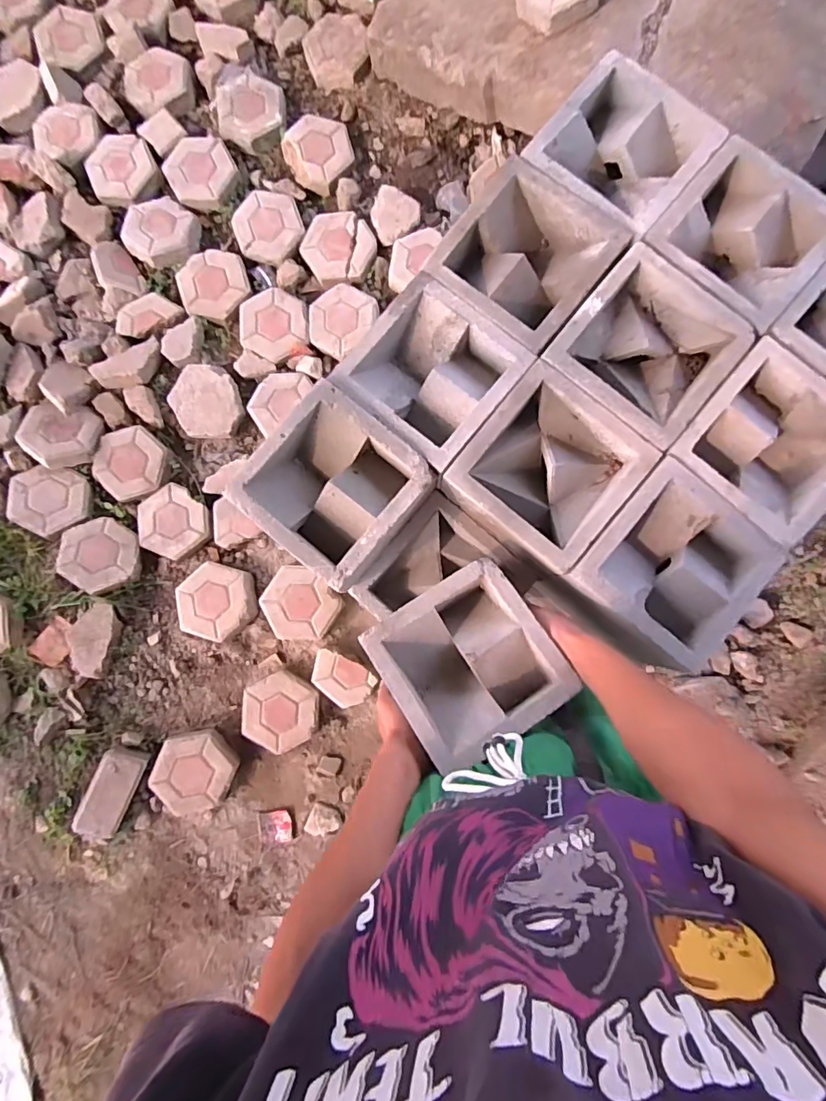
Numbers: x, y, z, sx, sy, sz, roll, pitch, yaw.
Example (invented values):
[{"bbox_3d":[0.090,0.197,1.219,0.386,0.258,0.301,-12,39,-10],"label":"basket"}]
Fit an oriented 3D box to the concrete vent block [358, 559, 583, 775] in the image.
[{"bbox_3d":[0.067,0.135,0.622,0.190,0.093,0.191,-33,85,-3],"label":"concrete vent block"}]

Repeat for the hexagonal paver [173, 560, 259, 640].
[{"bbox_3d":[-0.539,0.139,1.372,0.217,0.061,0.195,14,85,2],"label":"hexagonal paver"}]

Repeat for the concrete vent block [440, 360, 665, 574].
[{"bbox_3d":[0.176,-0.102,0.685,0.200,0.098,0.206,40,87,5],"label":"concrete vent block"}]

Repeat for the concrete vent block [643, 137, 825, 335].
[{"bbox_3d":[0.438,-0.411,0.680,0.196,0.073,0.187,40,87,5],"label":"concrete vent block"}]

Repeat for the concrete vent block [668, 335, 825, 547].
[{"bbox_3d":[0.466,-0.136,0.665,0.198,0.077,0.196,40,87,5],"label":"concrete vent block"}]

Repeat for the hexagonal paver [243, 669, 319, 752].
[{"bbox_3d":[-0.362,0.437,1.355,0.210,0.055,0.203,33,86,3],"label":"hexagonal paver"}]

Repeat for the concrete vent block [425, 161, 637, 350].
[{"bbox_3d":[0.151,-0.392,0.688,0.196,0.074,0.196,38,87,5],"label":"concrete vent block"}]

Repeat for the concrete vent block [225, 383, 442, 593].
[{"bbox_3d":[-0.101,-0.082,0.653,0.199,0.062,0.195,39,87,5],"label":"concrete vent block"}]

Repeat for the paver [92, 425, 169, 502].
[{"bbox_3d":[-0.809,-0.248,1.448,0.197,0.053,0.193,-28,85,-2],"label":"paver"}]

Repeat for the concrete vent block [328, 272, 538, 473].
[{"bbox_3d":[0.026,-0.233,0.676,0.189,0.066,0.193,39,87,5],"label":"concrete vent block"}]

